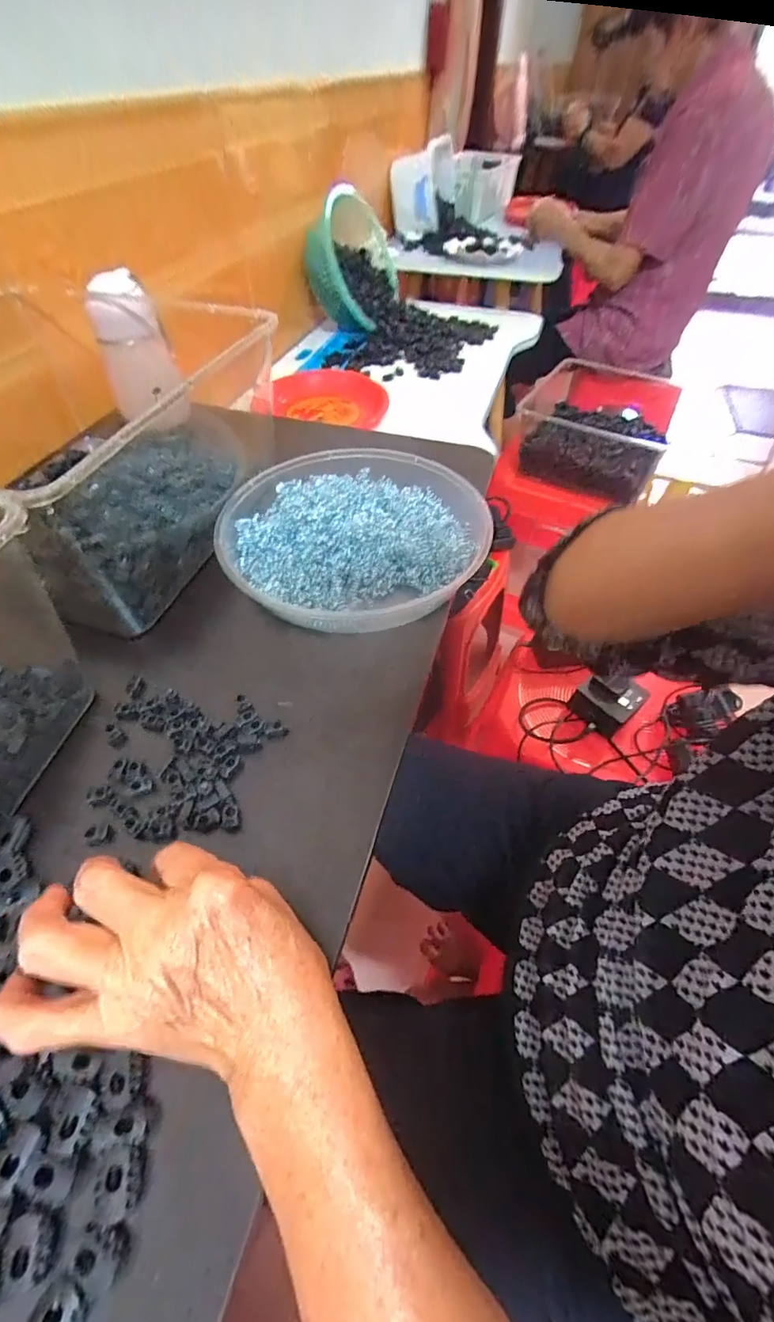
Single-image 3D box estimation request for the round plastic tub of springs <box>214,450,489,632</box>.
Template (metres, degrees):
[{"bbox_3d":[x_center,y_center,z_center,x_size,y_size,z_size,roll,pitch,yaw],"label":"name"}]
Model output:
[{"bbox_3d":[-0.032,-0.117,0.434,0.229,0.049,0.213,1,49,-1],"label":"round plastic tub of springs"}]

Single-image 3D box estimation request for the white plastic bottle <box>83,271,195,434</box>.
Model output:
[{"bbox_3d":[-0.268,-0.328,0.515,0.074,0.127,0.061,-19,52,-18],"label":"white plastic bottle"}]

